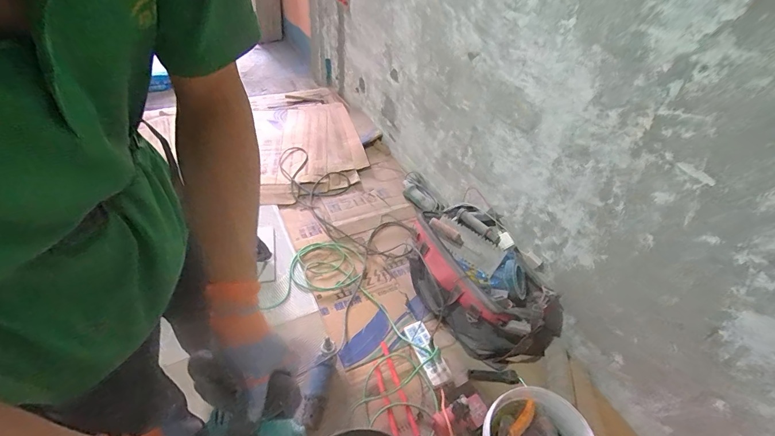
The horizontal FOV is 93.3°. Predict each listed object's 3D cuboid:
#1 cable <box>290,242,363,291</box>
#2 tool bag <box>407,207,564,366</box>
[{"bbox_3d":[-0.245,0.193,1.493,0.286,0.019,0.257,1,43,-5],"label":"cable"},{"bbox_3d":[0.312,0.221,1.285,0.301,0.303,0.570,-28,53,-31],"label":"tool bag"}]

